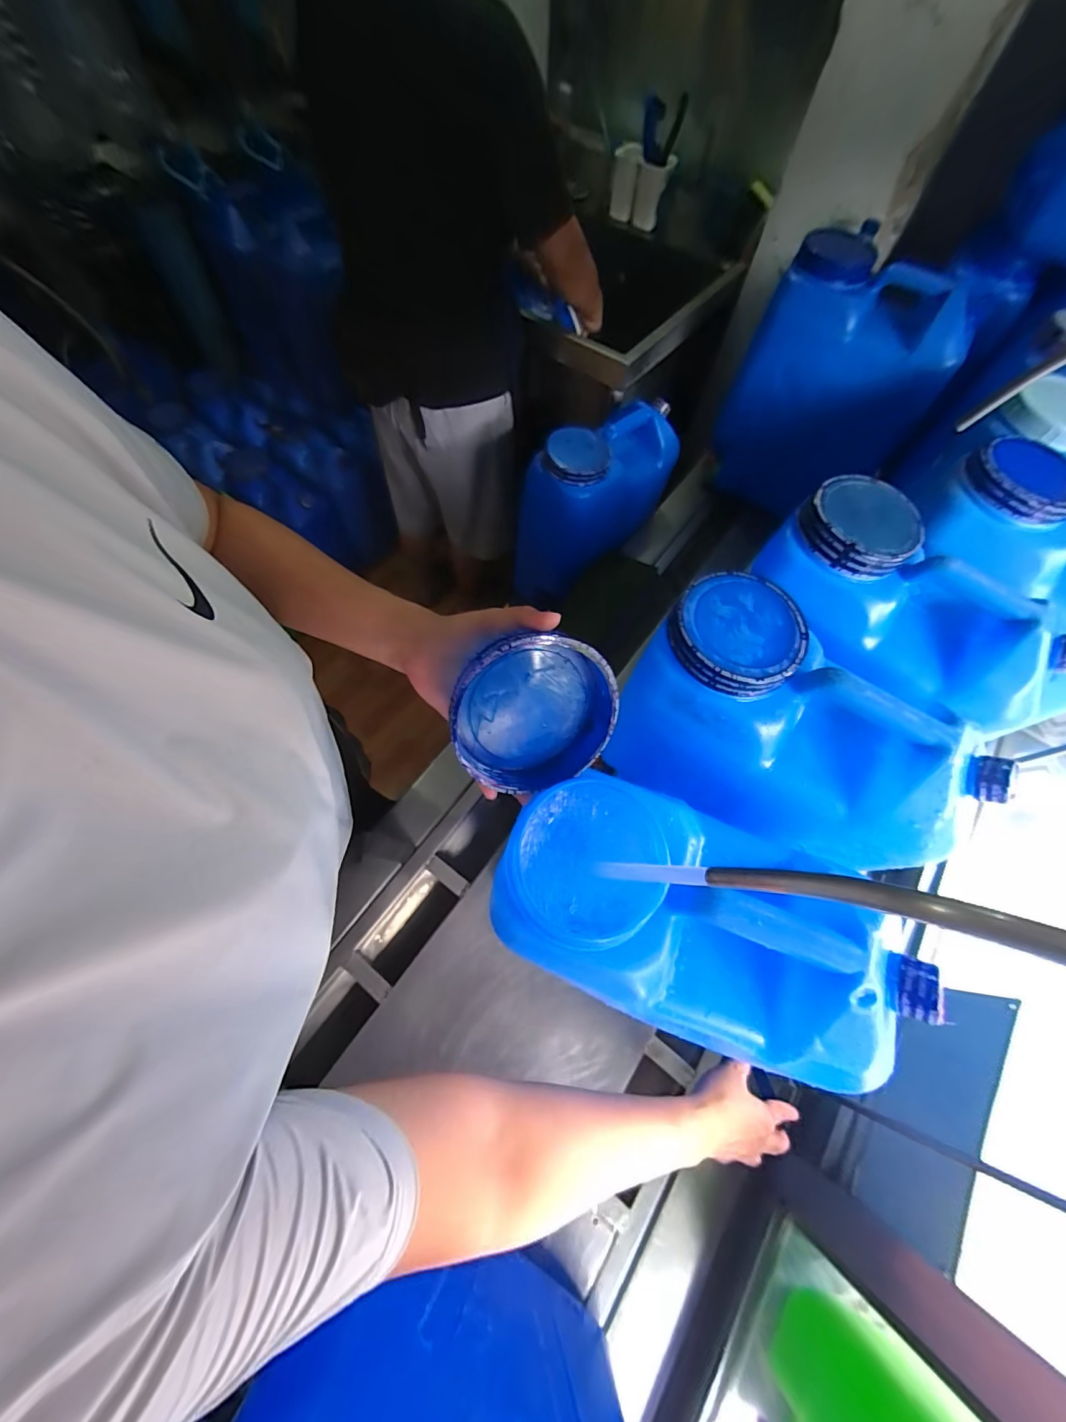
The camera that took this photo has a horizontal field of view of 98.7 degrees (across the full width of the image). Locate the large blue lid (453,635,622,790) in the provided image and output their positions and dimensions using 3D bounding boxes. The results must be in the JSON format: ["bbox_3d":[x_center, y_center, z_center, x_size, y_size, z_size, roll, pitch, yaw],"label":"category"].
[{"bbox_3d":[0.003,0.002,0.339,0.120,0.120,0.023,-12,28,-15],"label":"large blue lid"}]

